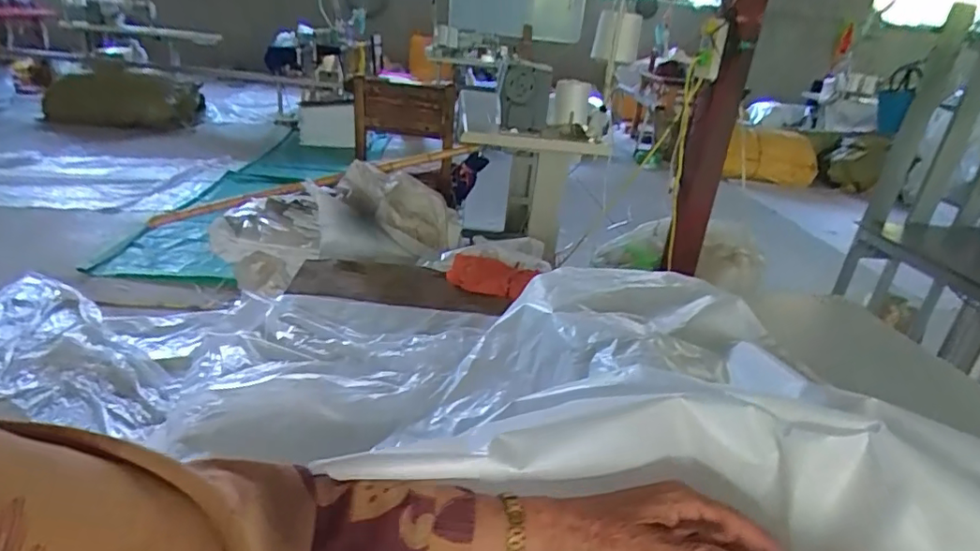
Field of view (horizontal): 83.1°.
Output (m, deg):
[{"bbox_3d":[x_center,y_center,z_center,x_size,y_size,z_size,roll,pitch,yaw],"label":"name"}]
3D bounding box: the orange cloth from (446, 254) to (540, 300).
[{"bbox_3d":[-0.012,0.001,1.437,0.208,0.058,0.115,16,27,21],"label":"orange cloth"}]

